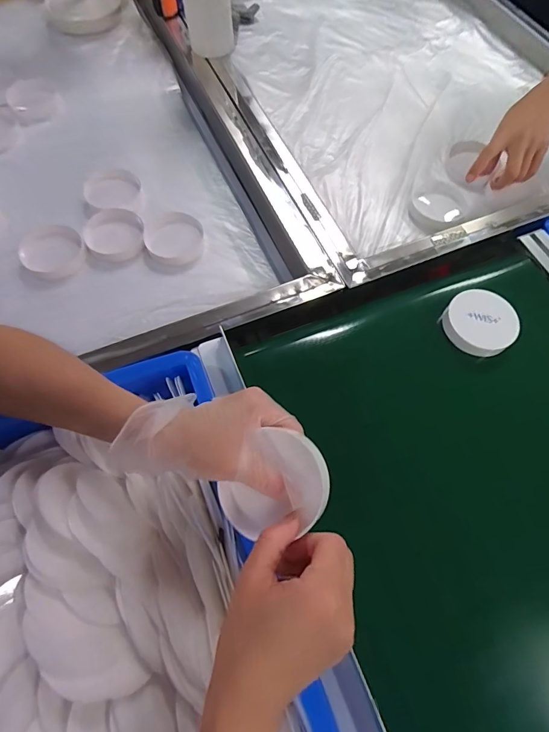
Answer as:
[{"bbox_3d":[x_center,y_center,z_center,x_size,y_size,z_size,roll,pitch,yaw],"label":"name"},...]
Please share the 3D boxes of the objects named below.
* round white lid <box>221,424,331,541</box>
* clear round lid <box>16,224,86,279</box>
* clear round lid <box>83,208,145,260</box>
[{"bbox_3d":[-0.001,0.079,0.265,0.072,0.013,0.066,0,90,4],"label":"round white lid"},{"bbox_3d":[-0.281,-0.146,0.498,0.073,0.021,0.075,0,64,0],"label":"clear round lid"},{"bbox_3d":[-0.210,-0.174,0.514,0.072,0.017,0.077,0,64,0],"label":"clear round lid"}]

